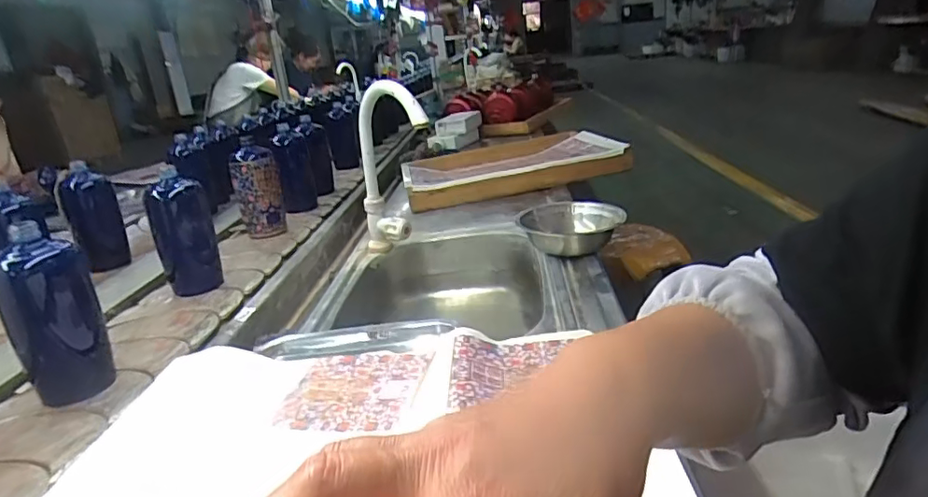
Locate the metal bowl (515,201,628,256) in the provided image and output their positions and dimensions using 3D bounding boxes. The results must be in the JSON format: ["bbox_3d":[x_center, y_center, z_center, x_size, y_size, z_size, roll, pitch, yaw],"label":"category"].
[{"bbox_3d":[0.159,-0.029,0.857,0.149,0.045,0.149,-1,21,0],"label":"metal bowl"}]

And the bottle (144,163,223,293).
[{"bbox_3d":[-0.427,-0.023,0.872,0.085,0.170,0.087,-12,23,-25],"label":"bottle"}]

